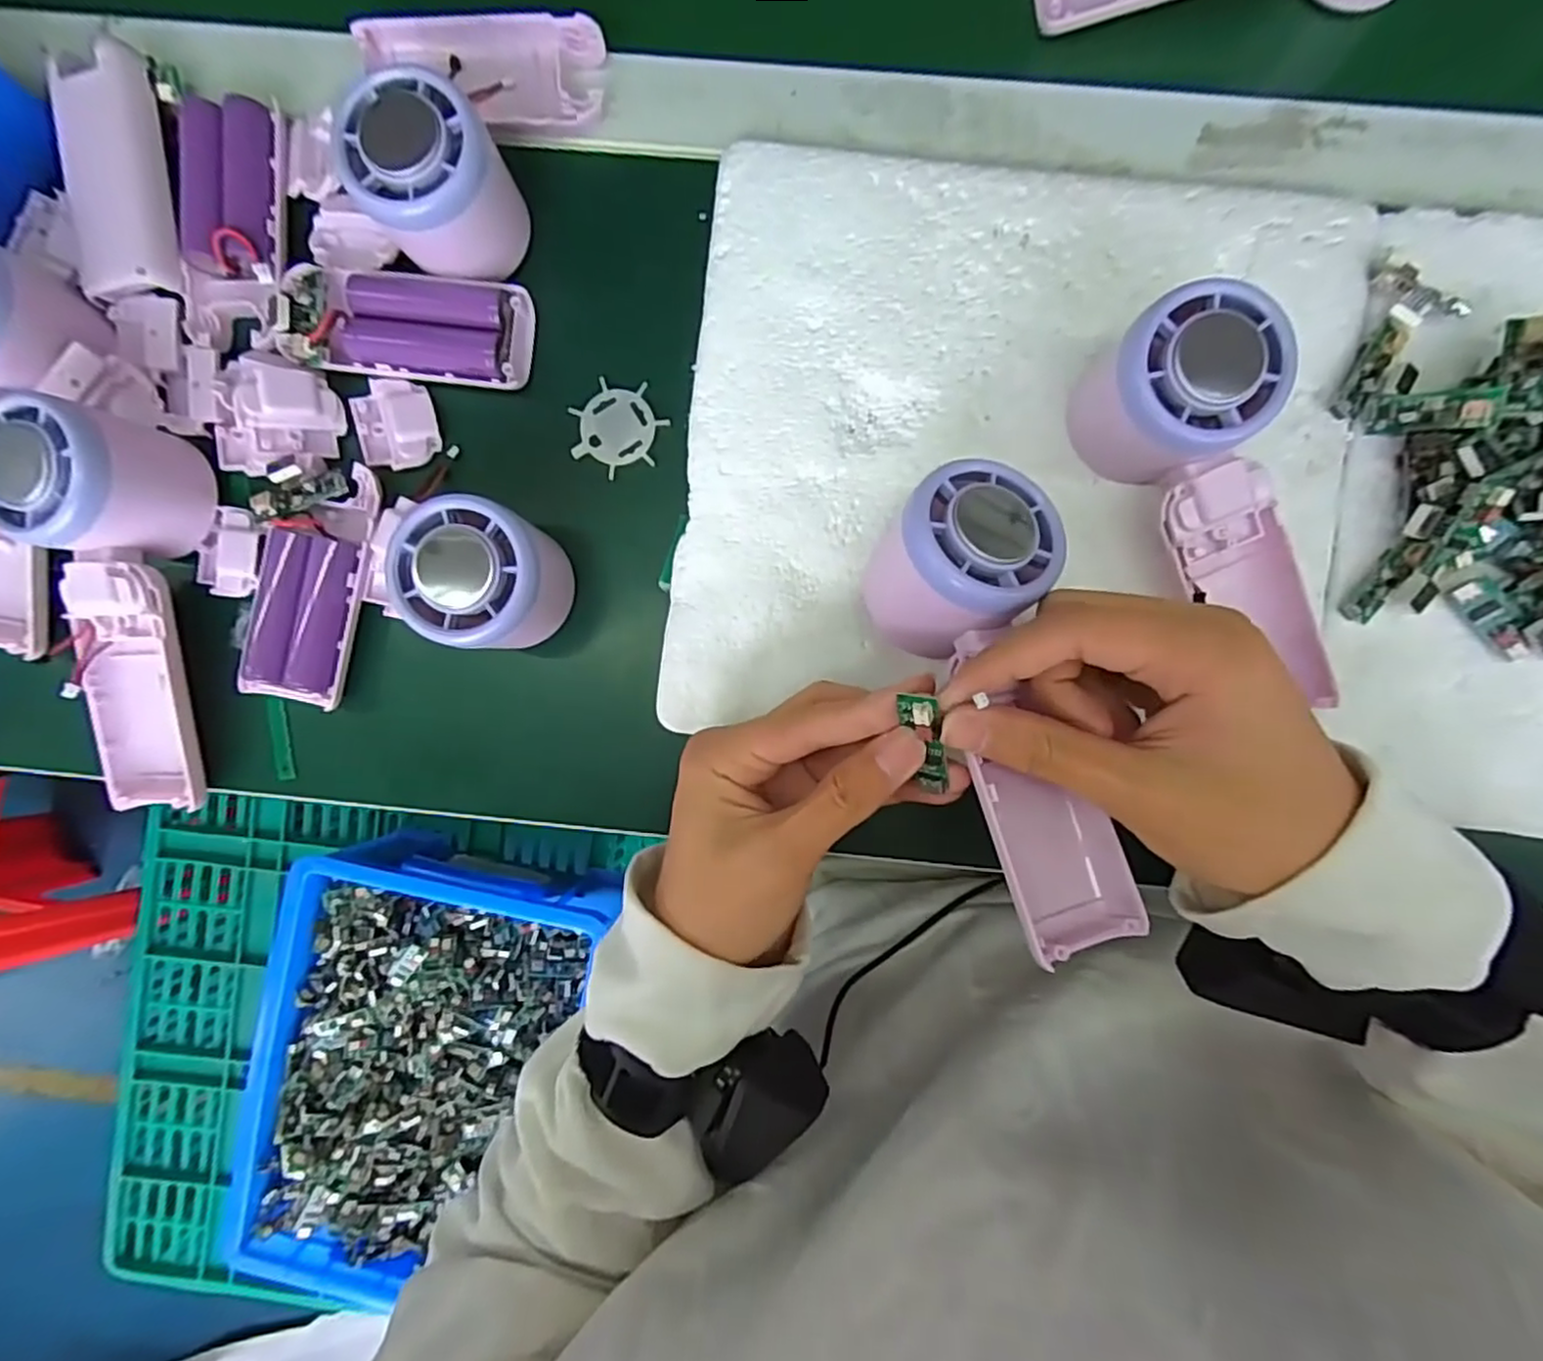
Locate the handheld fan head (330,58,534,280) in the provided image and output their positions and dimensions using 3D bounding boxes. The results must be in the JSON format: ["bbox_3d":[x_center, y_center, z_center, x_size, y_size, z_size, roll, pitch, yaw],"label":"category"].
[{"bbox_3d":[-0.132,-0.197,0.267,0.053,0.043,0.055,-8,90,2],"label":"handheld fan head"}]

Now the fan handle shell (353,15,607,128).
[{"bbox_3d":[-0.122,-0.259,0.292,0.100,0.011,0.049,-3,90,2],"label":"fan handle shell"}]

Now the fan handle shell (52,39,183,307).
[{"bbox_3d":[-0.278,-0.216,0.289,0.040,0.017,0.101,-6,90,2],"label":"fan handle shell"}]

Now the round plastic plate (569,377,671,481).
[{"bbox_3d":[-0.068,-0.111,0.298,0.039,0.004,0.039,0,91,2],"label":"round plastic plate"}]

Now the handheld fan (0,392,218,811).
[{"bbox_3d":[-0.273,-0.027,0.289,0.068,0.056,0.163,9,107,2],"label":"handheld fan"}]

